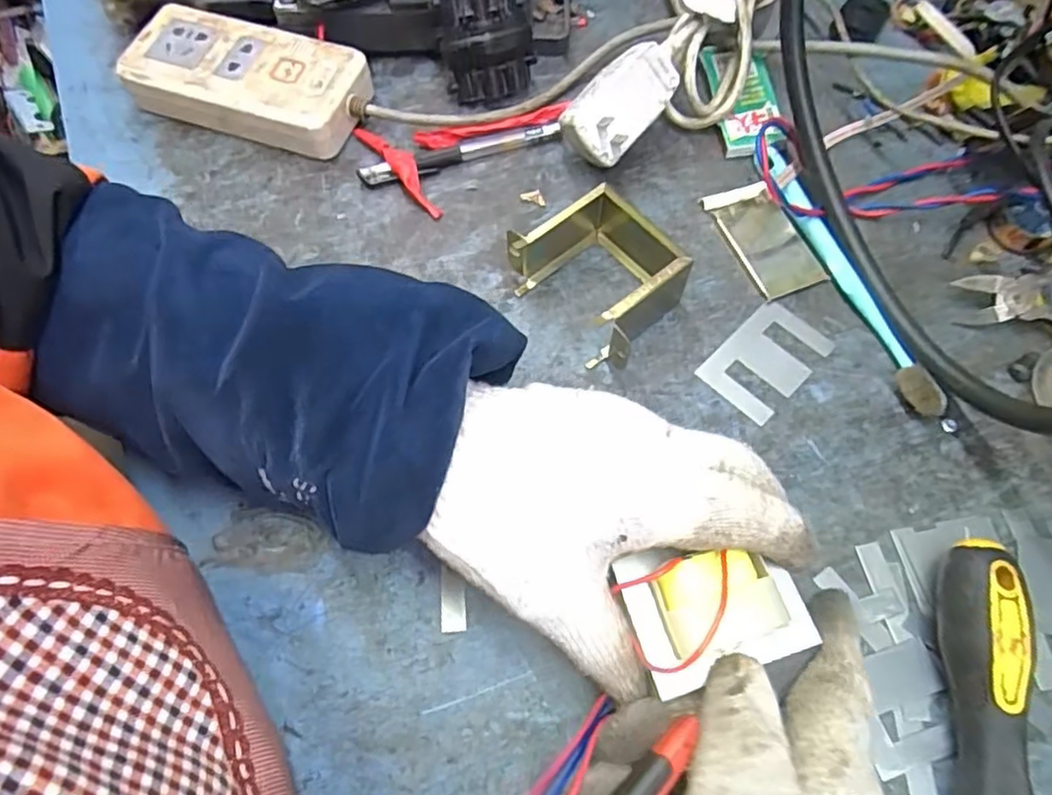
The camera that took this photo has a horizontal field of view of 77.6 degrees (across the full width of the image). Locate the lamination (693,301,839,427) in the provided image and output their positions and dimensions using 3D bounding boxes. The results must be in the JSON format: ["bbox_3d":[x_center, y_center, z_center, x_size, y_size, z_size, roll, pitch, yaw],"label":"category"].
[{"bbox_3d":[0.128,-0.021,0.348,0.066,0.004,0.043,-42,71,-15],"label":"lamination"}]

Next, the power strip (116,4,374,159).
[{"bbox_3d":[-0.179,-0.203,0.422,0.151,0.035,0.068,19,68,10],"label":"power strip"}]

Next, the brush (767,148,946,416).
[{"bbox_3d":[0.174,-0.070,0.362,0.023,0.019,0.181,-15,66,-5],"label":"brush"}]

